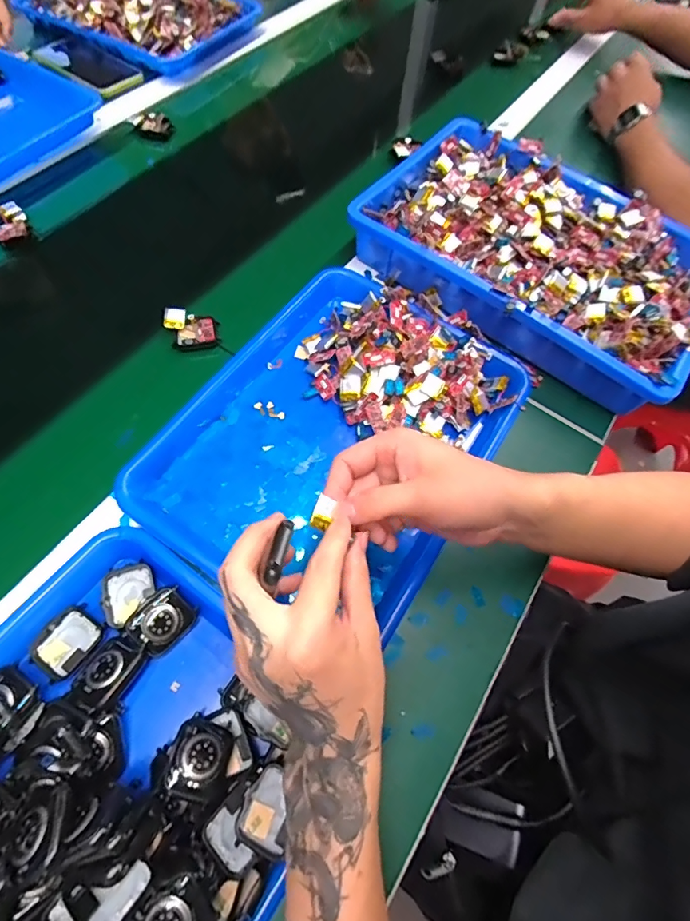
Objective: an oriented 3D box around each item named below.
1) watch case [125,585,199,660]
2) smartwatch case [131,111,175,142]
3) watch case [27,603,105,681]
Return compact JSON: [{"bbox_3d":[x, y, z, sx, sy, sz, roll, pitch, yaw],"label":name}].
[{"bbox_3d":[-0.134,0.118,0.331,0.035,0.016,0.042,40,66,12],"label":"watch case"},{"bbox_3d":[-0.263,-0.457,0.620,0.050,0.011,0.034,-2,99,-10],"label":"smartwatch case"},{"bbox_3d":[-0.202,0.132,0.327,0.036,0.011,0.043,36,66,11],"label":"watch case"}]

